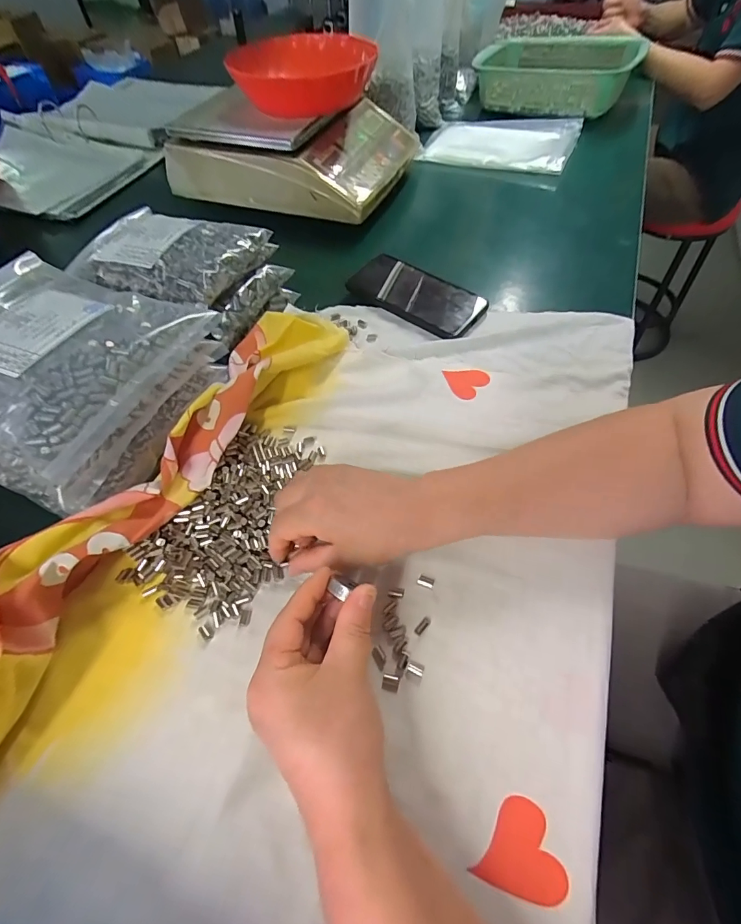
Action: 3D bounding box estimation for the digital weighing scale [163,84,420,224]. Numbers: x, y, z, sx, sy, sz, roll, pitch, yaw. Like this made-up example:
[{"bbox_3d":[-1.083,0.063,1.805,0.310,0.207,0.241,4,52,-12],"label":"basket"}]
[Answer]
[{"bbox_3d":[-0.117,-0.513,0.671,0.314,0.101,0.314,17,58,14],"label":"digital weighing scale"}]

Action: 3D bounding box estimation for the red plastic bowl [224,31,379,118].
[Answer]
[{"bbox_3d":[-0.093,-0.560,0.609,0.190,0.055,0.190,2,55,4],"label":"red plastic bowl"}]

